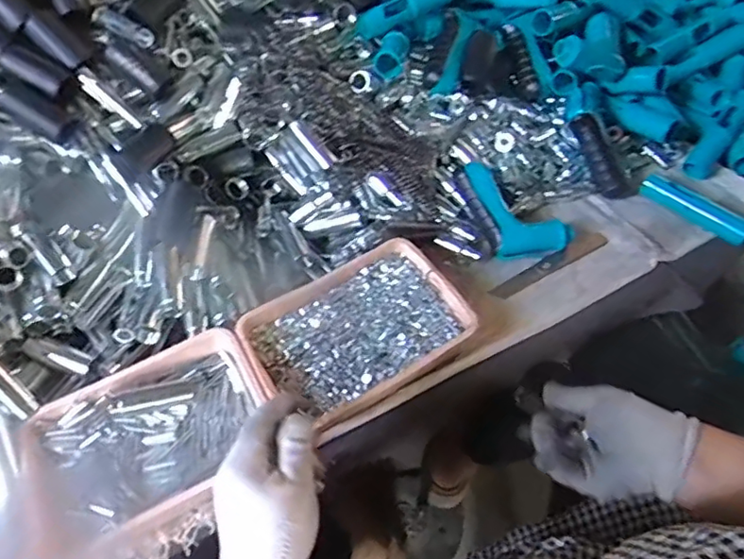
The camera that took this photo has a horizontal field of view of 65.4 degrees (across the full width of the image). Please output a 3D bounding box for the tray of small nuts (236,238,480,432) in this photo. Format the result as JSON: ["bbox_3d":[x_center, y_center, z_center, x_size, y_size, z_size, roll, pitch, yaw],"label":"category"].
[{"bbox_3d":[-0.014,0.046,0.559,0.194,0.028,0.134,-27,59,-16],"label":"tray of small nuts"}]

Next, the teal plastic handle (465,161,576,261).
[{"bbox_3d":[0.148,-0.069,0.624,0.134,0.030,0.070,44,63,-3],"label":"teal plastic handle"}]

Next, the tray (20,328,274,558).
[{"bbox_3d":[-0.200,0.141,0.505,0.218,0.035,0.133,-27,59,-17],"label":"tray"}]

